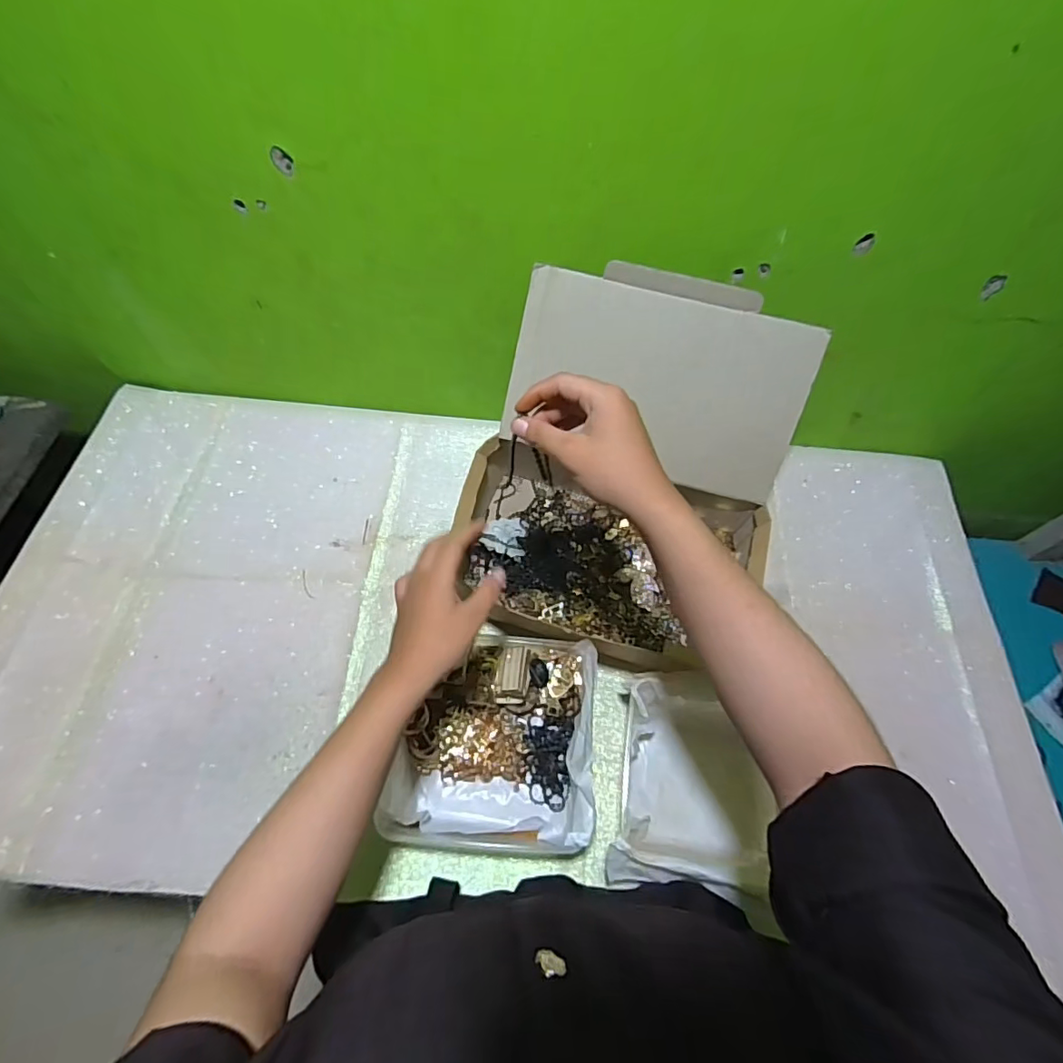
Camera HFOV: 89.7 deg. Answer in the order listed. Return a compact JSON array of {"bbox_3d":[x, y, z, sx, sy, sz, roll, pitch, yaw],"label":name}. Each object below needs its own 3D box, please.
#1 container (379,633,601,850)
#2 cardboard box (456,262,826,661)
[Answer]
[{"bbox_3d":[-0.031,0.212,0.552,0.202,0.071,0.206,5,61,0],"label":"container"},{"bbox_3d":[0.101,-0.060,0.594,0.345,0.262,0.332,8,61,1],"label":"cardboard box"}]

